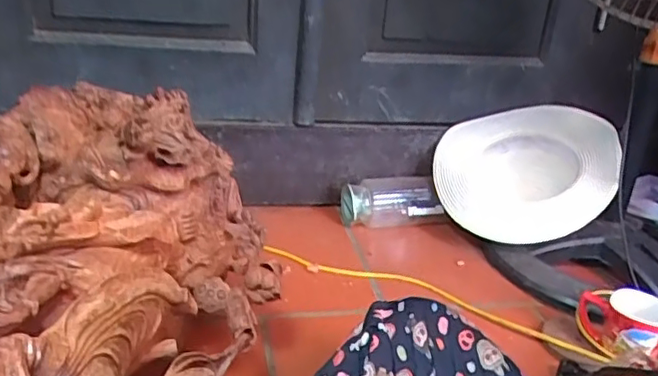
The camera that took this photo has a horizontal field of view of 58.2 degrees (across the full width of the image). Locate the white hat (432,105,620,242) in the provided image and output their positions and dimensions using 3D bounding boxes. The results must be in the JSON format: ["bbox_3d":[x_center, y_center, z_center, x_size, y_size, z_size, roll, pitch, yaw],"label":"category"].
[{"bbox_3d":[0.341,-0.022,1.017,0.294,0.142,0.272,-4,48,32],"label":"white hat"}]

